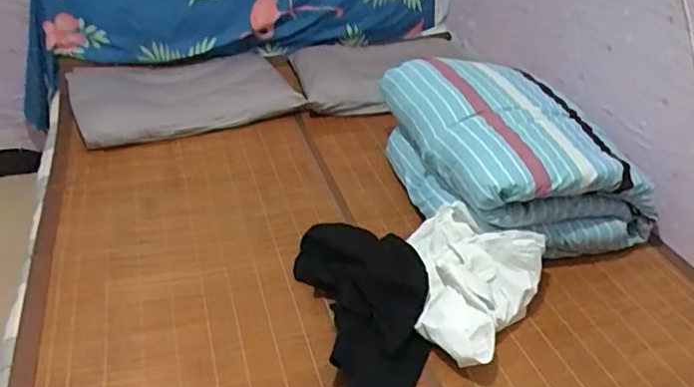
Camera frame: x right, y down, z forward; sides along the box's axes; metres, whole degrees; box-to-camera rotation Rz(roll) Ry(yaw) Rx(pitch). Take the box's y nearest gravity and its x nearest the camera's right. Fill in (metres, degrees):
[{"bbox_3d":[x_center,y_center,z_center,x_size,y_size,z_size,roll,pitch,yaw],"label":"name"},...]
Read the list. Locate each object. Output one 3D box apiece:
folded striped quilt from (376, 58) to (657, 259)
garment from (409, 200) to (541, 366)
[{"bbox_3d":[0.401,-0.123,1.507,0.454,0.272,0.646,-13,38,-21],"label":"folded striped quilt"},{"bbox_3d":[0.228,0.187,1.223,0.303,0.143,0.317,23,40,25],"label":"garment"}]

